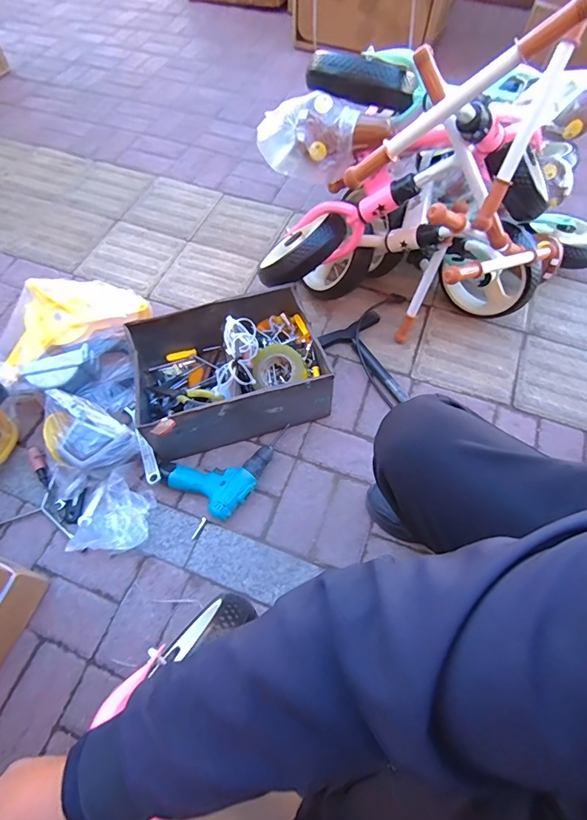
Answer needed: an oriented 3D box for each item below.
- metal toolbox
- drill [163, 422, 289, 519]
[{"bbox_3d":[-0.148,-0.093,0.971,0.421,0.157,0.295,-18,63,-8],"label":"metal toolbox"},{"bbox_3d":[-0.148,0.103,0.950,0.187,0.059,0.248,28,66,16],"label":"drill"}]

